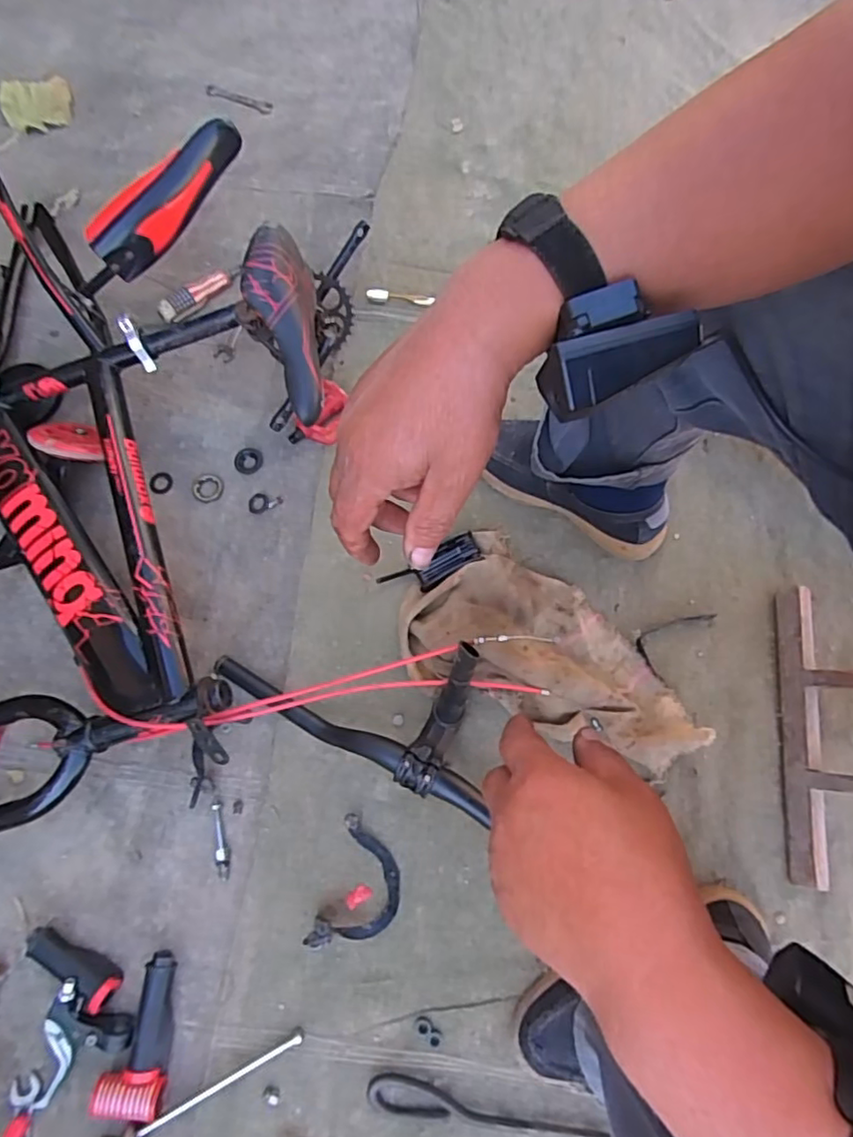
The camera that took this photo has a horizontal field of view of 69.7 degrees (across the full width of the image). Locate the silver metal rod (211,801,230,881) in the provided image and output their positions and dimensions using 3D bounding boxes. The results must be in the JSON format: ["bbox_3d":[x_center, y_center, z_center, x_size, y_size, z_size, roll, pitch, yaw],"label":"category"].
[{"bbox_3d":[-0.223,0.295,0.665,0.014,0.010,0.080,-12,72,-3],"label":"silver metal rod"}]

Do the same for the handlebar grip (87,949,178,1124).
[{"bbox_3d":[-0.273,0.456,0.597,0.063,0.031,0.133,12,73,4],"label":"handlebar grip"}]

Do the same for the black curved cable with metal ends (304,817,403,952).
[{"bbox_3d":[-0.068,0.334,0.639,0.079,0.025,0.127,16,73,6],"label":"black curved cable with metal ends"}]

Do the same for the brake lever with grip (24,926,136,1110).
[{"bbox_3d":[-0.361,0.429,0.607,0.097,0.034,0.138,-31,74,-9],"label":"brake lever with grip"}]

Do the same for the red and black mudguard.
[{"bbox_3d":[-0.343,-0.458,0.782,0.044,0.071,0.281,44,90,13],"label":"red and black mudguard"}]

